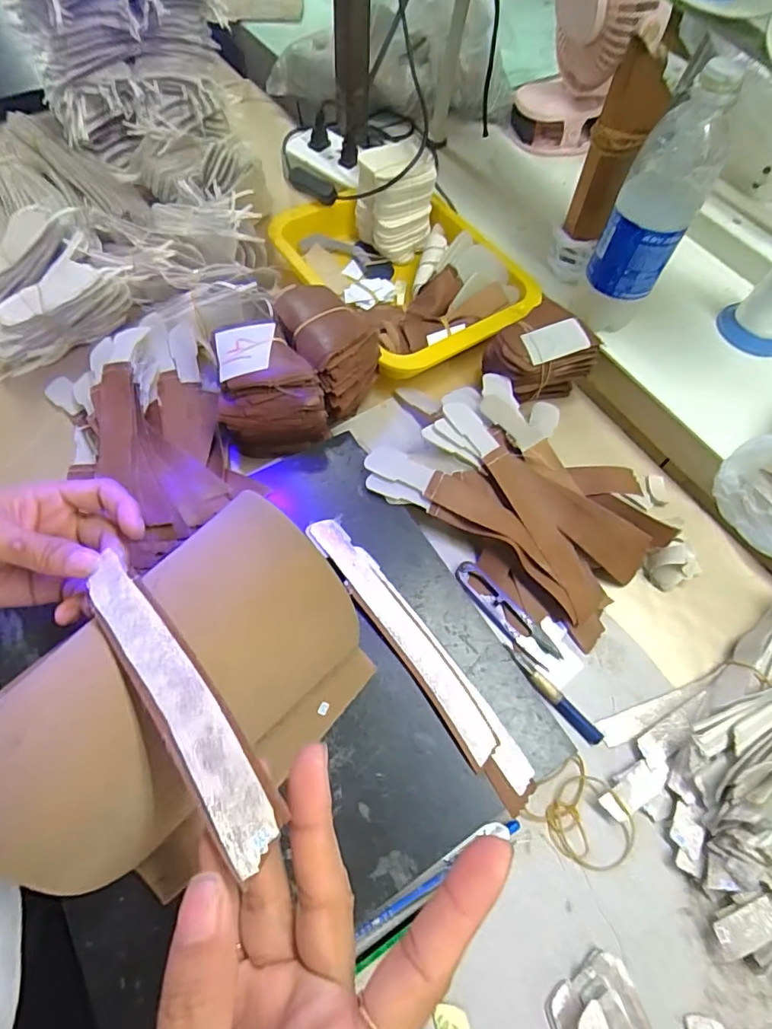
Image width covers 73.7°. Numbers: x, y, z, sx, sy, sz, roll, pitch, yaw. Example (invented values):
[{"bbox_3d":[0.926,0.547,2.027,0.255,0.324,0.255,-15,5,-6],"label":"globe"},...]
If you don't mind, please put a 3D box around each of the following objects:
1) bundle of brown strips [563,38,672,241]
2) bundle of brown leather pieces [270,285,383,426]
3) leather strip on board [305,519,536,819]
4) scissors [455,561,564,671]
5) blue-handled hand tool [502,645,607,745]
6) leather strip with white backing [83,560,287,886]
[{"bbox_3d":[0.196,-0.308,0.442,0.046,0.145,0.015,9,63,1],"label":"bundle of brown strips"},{"bbox_3d":[-0.052,-0.143,0.461,0.066,0.079,0.105,-31,69,-17],"label":"bundle of brown leather pieces"},{"bbox_3d":[0.022,0.091,0.360,0.036,0.006,0.229,-28,69,-28],"label":"leather strip on board"},{"bbox_3d":[0.093,0.077,0.399,0.026,0.006,0.098,-37,71,-19],"label":"scissors"},{"bbox_3d":[0.119,0.130,0.372,0.011,0.006,0.087,-41,72,-20],"label":"blue-handled hand tool"},{"bbox_3d":[-0.087,0.068,0.209,0.025,0.007,0.150,-38,55,-19],"label":"leather strip with white backing"}]

